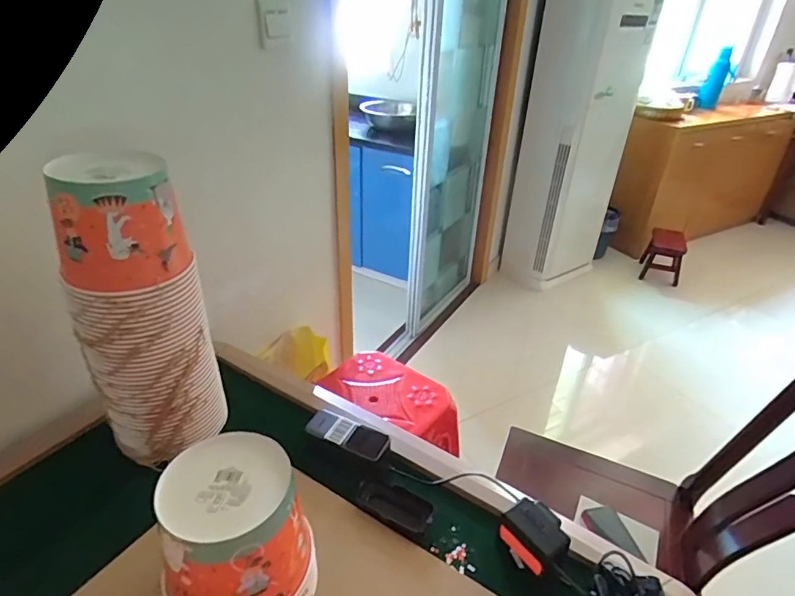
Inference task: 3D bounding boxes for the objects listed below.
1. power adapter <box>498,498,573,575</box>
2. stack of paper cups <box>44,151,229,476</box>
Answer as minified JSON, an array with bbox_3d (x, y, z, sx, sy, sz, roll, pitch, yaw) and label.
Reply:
[{"bbox_3d":[0.173,0.308,0.616,0.058,0.071,0.077,-23,40,-35],"label":"power adapter"},{"bbox_3d":[-0.352,0.028,0.673,0.163,0.414,0.126,-16,36,-27],"label":"stack of paper cups"}]

